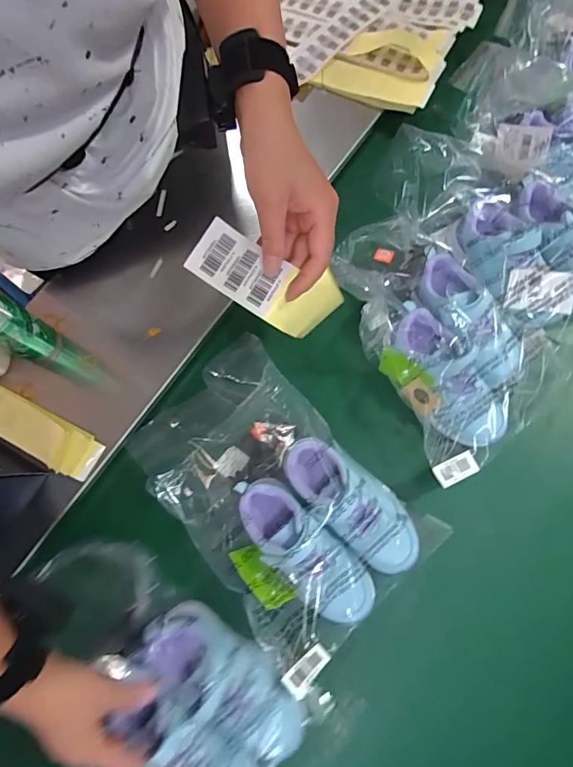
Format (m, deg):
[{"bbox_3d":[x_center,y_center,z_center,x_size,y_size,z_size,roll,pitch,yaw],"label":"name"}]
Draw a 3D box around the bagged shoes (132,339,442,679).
[{"bbox_3d":[-0.018,0.129,0.507,0.221,0.084,0.337,-42,81,-10],"label":"bagged shoes"}]

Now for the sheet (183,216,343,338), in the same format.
[{"bbox_3d":[-0.017,-0.089,0.375,0.136,0.039,0.064,27,77,-10],"label":"sheet"}]

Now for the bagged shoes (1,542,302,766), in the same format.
[{"bbox_3d":[-0.144,0.300,0.451,0.317,0.072,0.158,39,79,13],"label":"bagged shoes"}]

